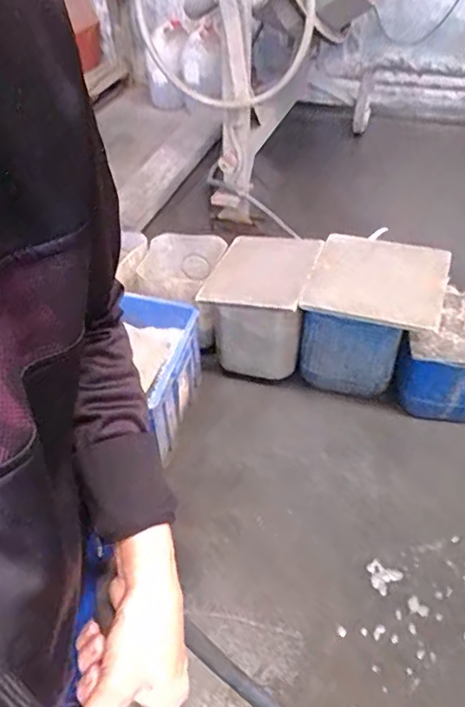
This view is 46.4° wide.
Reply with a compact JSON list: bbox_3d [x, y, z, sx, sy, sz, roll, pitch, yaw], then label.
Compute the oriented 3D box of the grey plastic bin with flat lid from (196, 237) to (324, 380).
[{"bbox_3d":[0.090,-0.165,1.758,0.311,0.356,0.344,12,46,14],"label":"grey plastic bin with flat lid"}]

